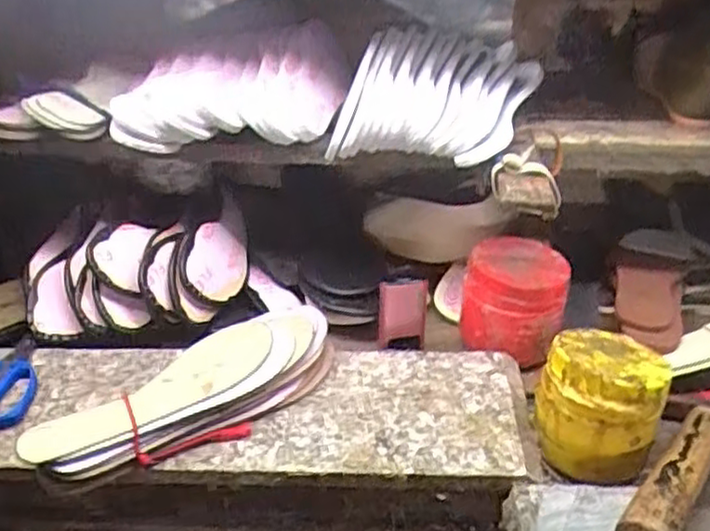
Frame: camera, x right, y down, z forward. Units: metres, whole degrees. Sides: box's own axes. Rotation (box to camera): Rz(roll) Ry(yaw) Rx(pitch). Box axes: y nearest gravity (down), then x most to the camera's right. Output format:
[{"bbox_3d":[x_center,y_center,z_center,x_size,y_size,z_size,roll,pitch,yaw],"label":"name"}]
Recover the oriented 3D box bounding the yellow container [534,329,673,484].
[{"bbox_3d":[0.202,0.111,0.589,0.092,0.095,0.088,12,31,20],"label":"yellow container"}]

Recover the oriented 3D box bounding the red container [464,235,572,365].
[{"bbox_3d":[0.155,0.031,0.695,0.095,0.090,0.088,5,29,8],"label":"red container"}]

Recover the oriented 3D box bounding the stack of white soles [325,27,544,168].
[{"bbox_3d":[0.091,-0.179,0.727,0.169,0.083,0.247,10,31,16],"label":"stack of white soles"}]

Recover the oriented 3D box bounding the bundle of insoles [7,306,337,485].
[{"bbox_3d":[-0.128,0.106,0.609,0.100,0.036,0.281,25,38,37],"label":"bundle of insoles"}]

